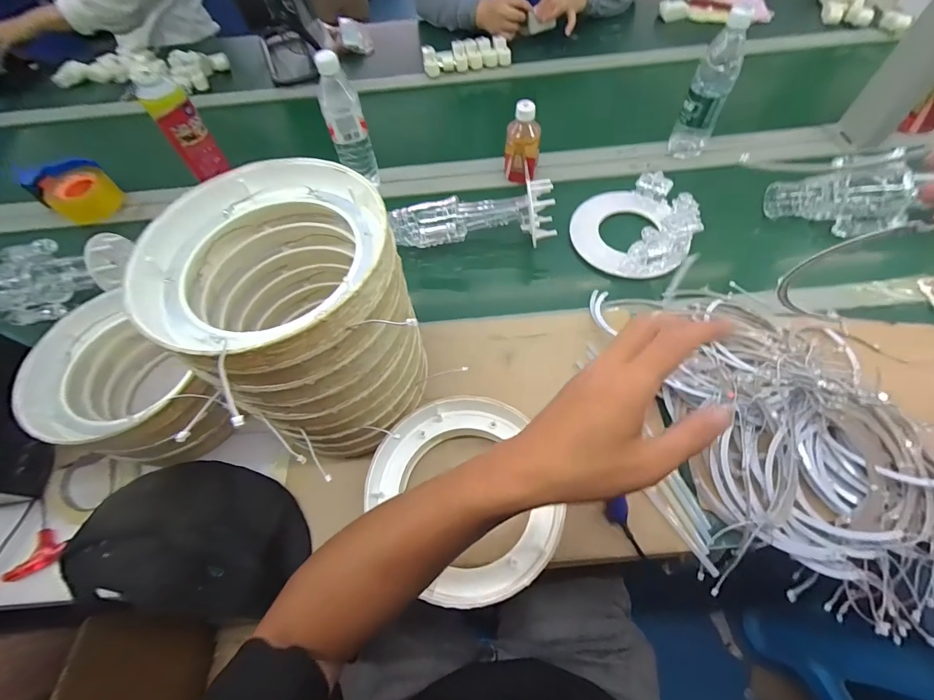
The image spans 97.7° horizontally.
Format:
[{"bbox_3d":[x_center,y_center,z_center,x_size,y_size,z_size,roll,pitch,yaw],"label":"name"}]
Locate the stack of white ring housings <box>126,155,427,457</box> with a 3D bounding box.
[{"bbox_3d":[-0.168,-0.035,0.442,0.219,0.222,0.213,34,68,21],"label":"stack of white ring housings"}]

